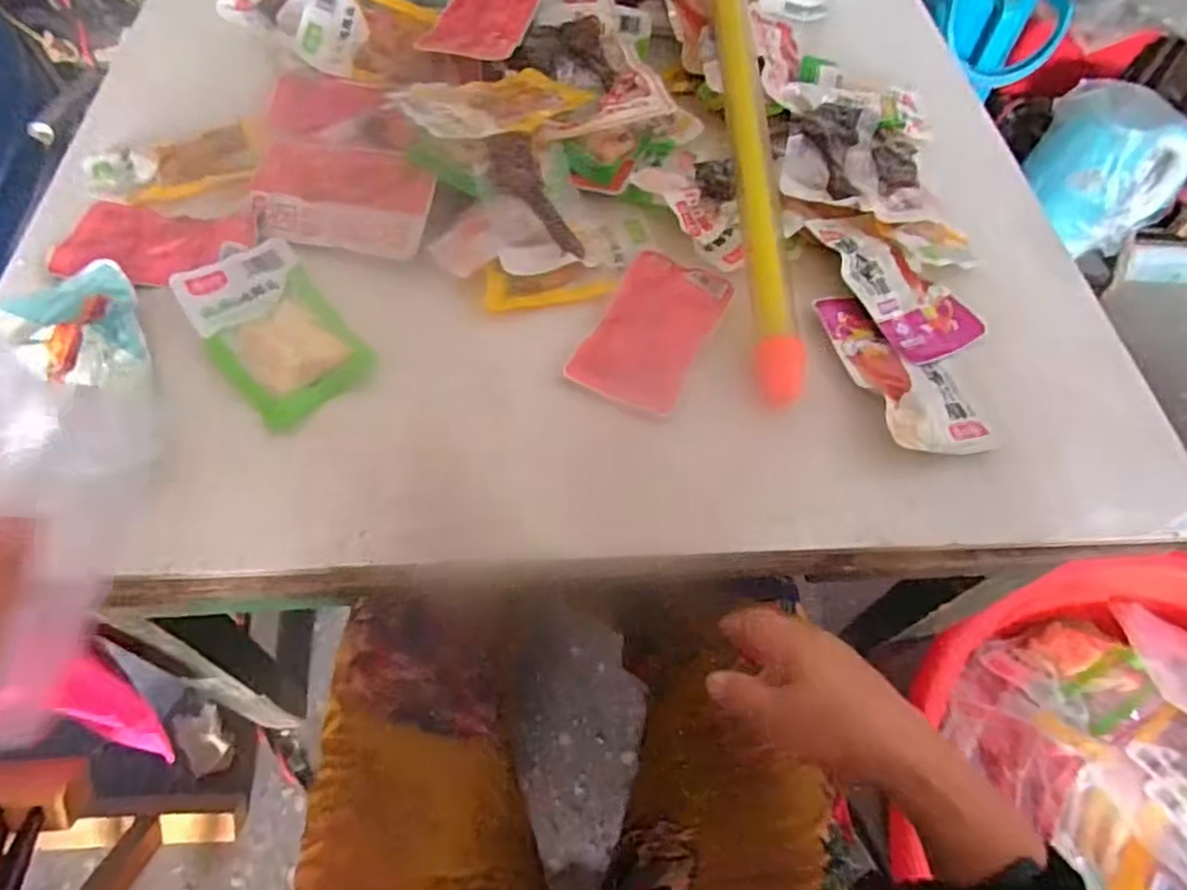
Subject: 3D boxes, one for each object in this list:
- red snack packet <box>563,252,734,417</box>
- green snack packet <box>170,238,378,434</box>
[{"bbox_3d":[0.042,-0.081,0.494,0.075,0.013,0.127,25,60,11],"label":"red snack packet"},{"bbox_3d":[-0.212,-0.080,0.467,0.082,0.009,0.143,-34,67,-21],"label":"green snack packet"}]

